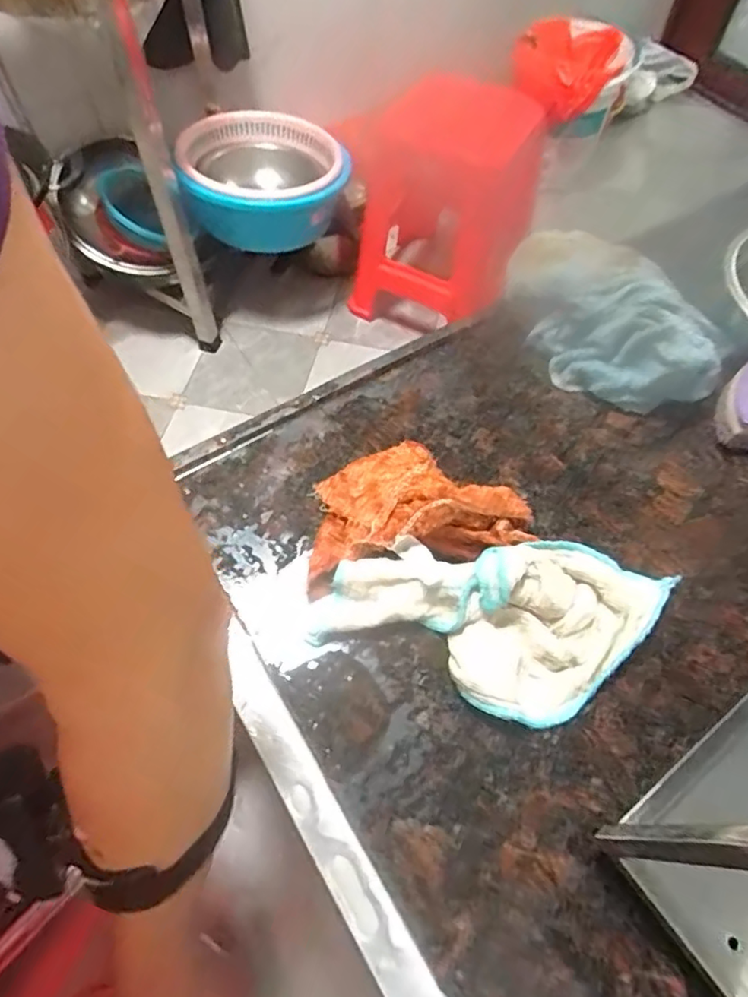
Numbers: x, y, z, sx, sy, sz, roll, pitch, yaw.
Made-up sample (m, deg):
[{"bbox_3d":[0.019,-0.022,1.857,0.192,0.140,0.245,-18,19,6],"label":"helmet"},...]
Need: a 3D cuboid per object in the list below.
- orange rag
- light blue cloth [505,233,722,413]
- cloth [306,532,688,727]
[{"bbox_3d":[0.021,0.005,0.380,0.136,0.041,0.079,-13,60,-7],"label":"orange rag"},{"bbox_3d":[0.168,-0.131,0.446,0.077,0.067,0.168,-41,67,-21],"label":"light blue cloth"},{"bbox_3d":[0.069,0.073,0.344,0.203,0.038,0.096,1,60,1],"label":"cloth"}]

